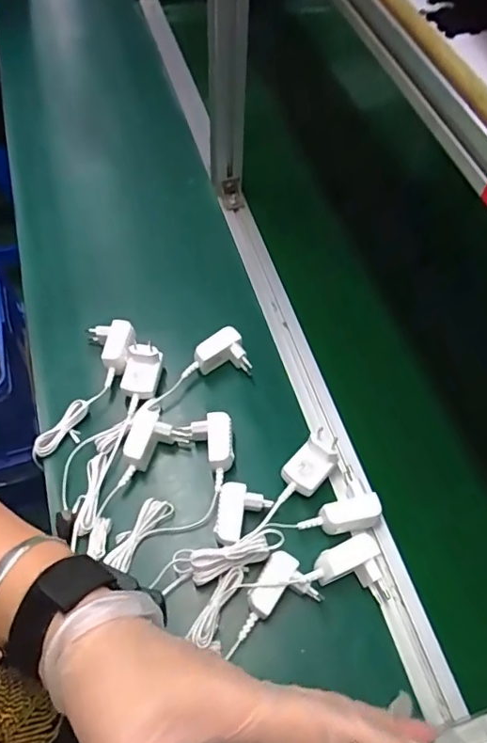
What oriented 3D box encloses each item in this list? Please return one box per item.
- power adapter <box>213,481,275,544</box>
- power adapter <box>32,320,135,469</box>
[{"bbox_3d":[-0.001,0.148,0.529,0.053,0.041,0.057,9,59,2],"label":"power adapter"},{"bbox_3d":[-0.182,0.026,0.611,0.061,0.055,0.183,16,59,6],"label":"power adapter"}]

